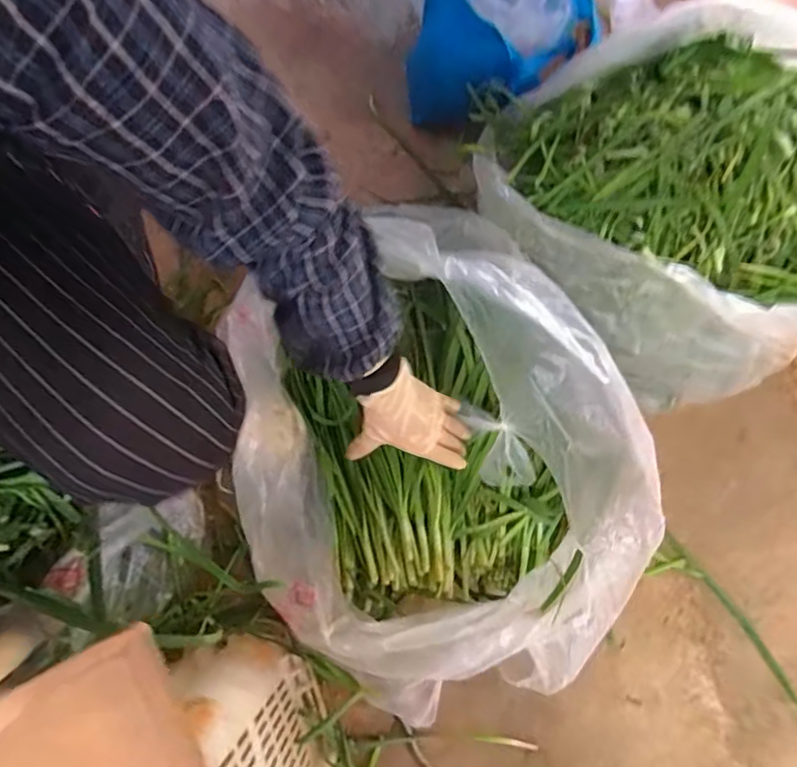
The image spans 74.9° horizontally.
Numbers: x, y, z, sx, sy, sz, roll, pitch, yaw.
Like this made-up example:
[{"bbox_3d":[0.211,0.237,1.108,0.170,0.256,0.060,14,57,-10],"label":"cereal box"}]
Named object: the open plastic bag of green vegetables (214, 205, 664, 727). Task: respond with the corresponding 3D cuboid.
[{"bbox_3d":[0.017,0.079,0.594,0.410,0.220,0.519,-19,74,-6],"label":"open plastic bag of green vegetables"}]

